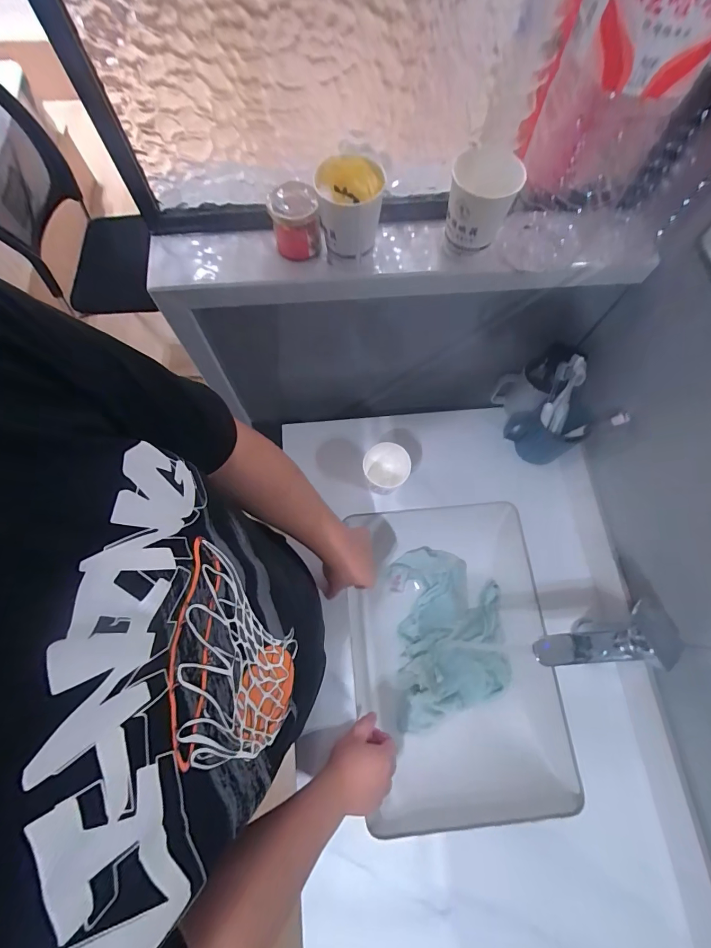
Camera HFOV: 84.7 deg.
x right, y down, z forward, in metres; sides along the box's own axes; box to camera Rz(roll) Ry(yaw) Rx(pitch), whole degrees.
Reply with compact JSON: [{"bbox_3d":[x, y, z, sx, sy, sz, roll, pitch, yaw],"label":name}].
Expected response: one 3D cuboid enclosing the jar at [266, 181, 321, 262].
[{"bbox_3d":[-0.067,-0.279,0.437,0.052,0.061,0.049,0,70,-1],"label":"jar"}]

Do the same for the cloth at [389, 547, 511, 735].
[{"bbox_3d":[0.171,0.289,0.713,0.207,0.049,0.291,-2,70,-2],"label":"cloth"}]

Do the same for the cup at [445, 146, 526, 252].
[{"bbox_3d":[0.131,-0.286,0.416,0.069,0.079,0.063,16,71,5],"label":"cup"}]

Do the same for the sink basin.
[{"bbox_3d":[0.161,0.287,0.661,0.320,0.132,0.439,-5,71,-3],"label":"sink basin"}]

